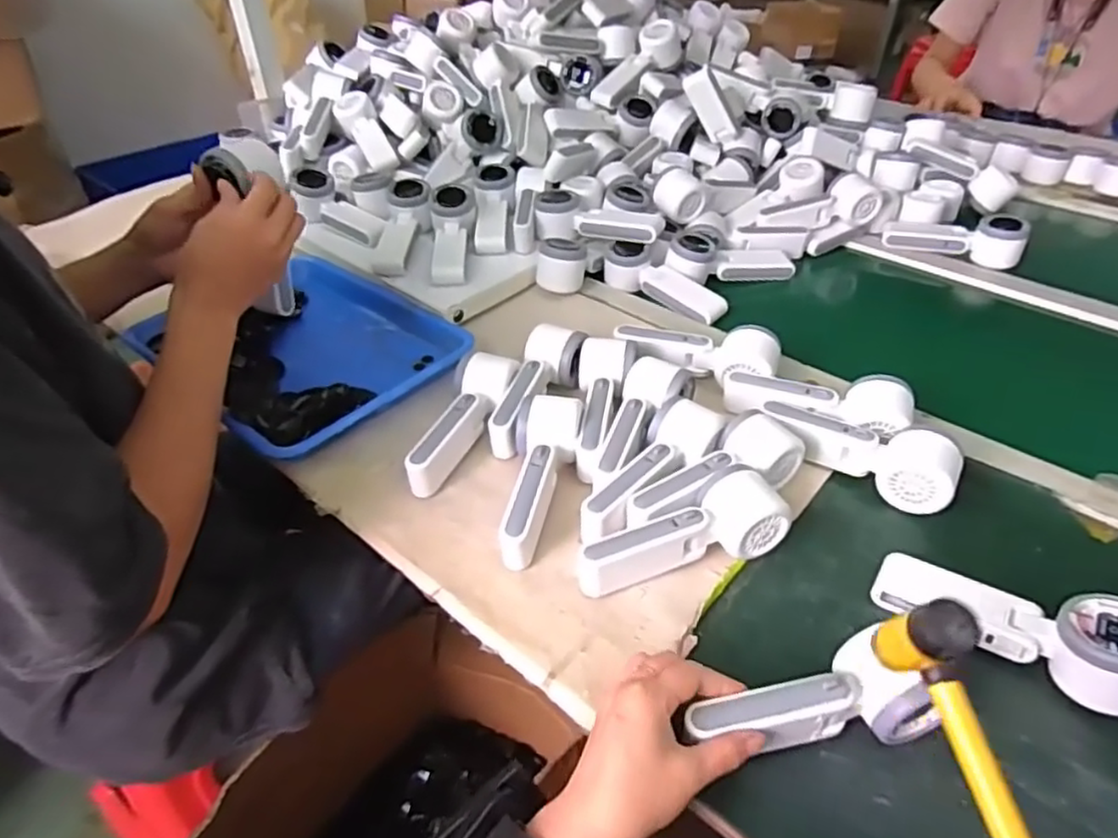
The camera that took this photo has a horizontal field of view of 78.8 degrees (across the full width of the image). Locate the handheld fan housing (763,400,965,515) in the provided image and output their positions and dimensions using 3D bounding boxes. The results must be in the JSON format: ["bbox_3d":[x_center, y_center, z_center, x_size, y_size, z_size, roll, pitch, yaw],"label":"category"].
[{"bbox_3d":[0.261,0.027,0.598,0.164,0.054,0.052,29,48,31],"label":"handheld fan housing"}]

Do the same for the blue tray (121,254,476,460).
[{"bbox_3d":[-0.271,-0.075,0.744,0.302,0.032,0.252,28,47,30],"label":"blue tray"}]

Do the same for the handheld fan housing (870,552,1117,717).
[{"bbox_3d":[0.311,0.134,0.464,0.170,0.057,0.052,24,46,27],"label":"handheld fan housing"}]

